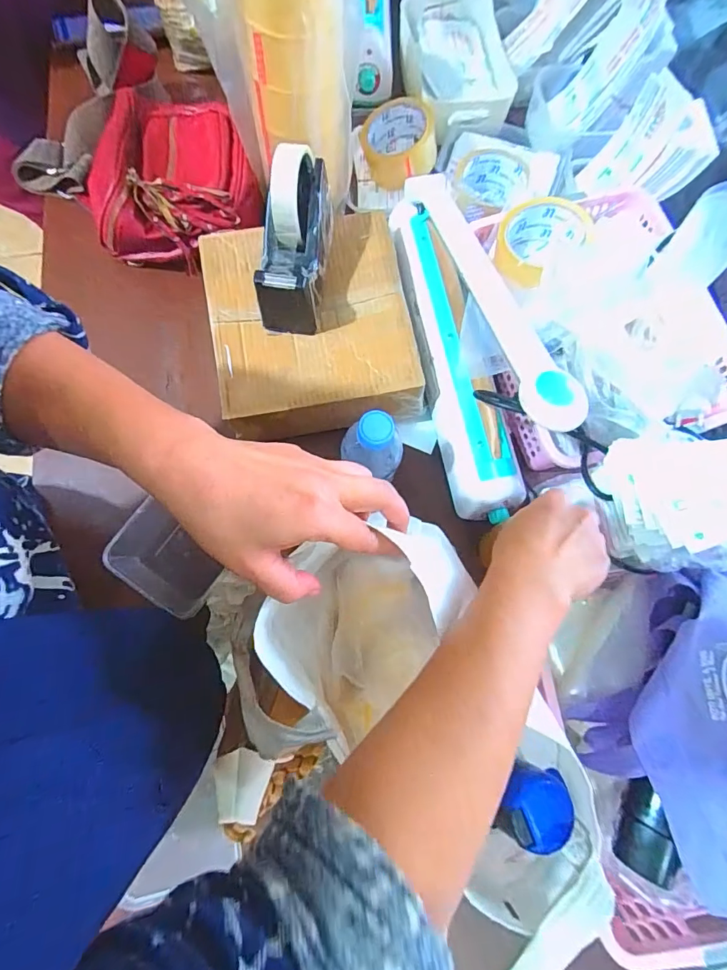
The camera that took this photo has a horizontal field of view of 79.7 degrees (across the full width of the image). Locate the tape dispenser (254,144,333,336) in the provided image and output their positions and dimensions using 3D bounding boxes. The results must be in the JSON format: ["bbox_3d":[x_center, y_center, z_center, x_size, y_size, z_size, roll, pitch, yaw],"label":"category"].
[{"bbox_3d":[-0.073,-0.249,0.449,0.063,0.110,0.148,4,77,0],"label":"tape dispenser"}]

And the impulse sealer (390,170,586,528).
[{"bbox_3d":[0.117,-0.170,0.467,0.097,0.152,0.391,-12,77,-3],"label":"impulse sealer"}]

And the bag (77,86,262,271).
[{"bbox_3d":[-0.229,-0.385,0.550,0.192,0.090,0.193,4,77,0],"label":"bag"}]

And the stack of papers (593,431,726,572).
[{"bbox_3d":[0.299,0.014,0.386,0.161,0.053,0.115,-4,77,-2],"label":"stack of papers"}]

